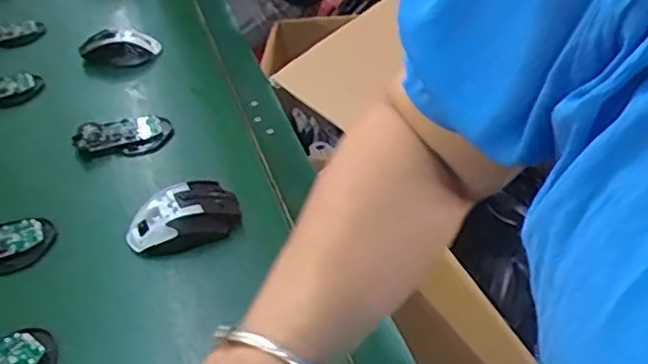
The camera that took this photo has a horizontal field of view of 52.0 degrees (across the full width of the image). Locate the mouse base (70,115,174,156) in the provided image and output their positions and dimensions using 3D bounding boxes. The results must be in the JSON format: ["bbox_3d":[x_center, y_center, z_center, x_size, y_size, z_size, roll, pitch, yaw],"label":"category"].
[{"bbox_3d":[-0.251,-0.060,0.832,0.117,0.023,0.064,-11,40,-13],"label":"mouse base"}]

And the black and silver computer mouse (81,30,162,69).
[{"bbox_3d":[-0.312,-0.206,1.015,0.115,0.031,0.067,-7,39,-8],"label":"black and silver computer mouse"}]

